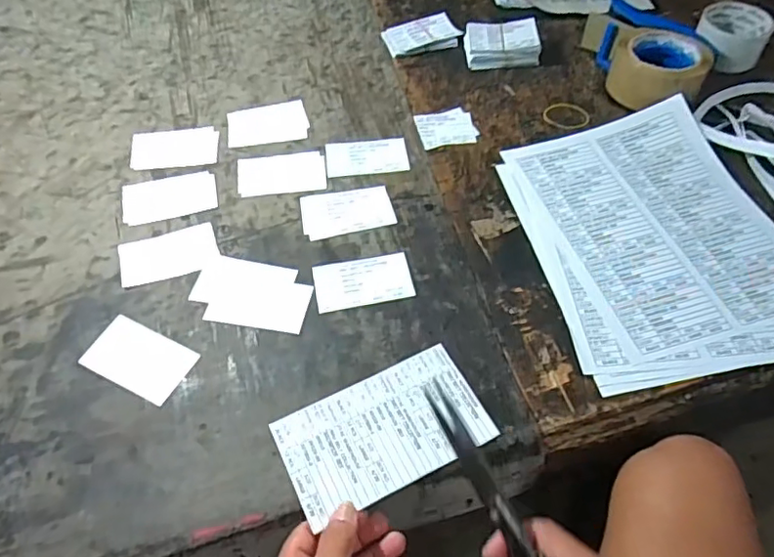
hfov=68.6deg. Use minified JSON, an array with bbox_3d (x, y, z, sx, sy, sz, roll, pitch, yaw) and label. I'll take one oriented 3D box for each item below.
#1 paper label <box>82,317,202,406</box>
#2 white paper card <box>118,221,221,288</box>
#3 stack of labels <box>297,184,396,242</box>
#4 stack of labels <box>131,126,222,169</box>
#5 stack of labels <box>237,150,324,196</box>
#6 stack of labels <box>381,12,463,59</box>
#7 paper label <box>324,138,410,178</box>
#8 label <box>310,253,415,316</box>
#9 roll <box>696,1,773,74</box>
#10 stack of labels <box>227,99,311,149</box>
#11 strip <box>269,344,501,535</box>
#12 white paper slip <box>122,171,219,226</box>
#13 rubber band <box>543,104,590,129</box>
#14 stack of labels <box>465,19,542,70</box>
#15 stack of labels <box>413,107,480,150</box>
[{"bbox_3d":[-0.212,0.068,0.486,0.090,0.004,0.053,22,57,16],"label":"paper label"},{"bbox_3d":[-0.211,-0.023,0.552,0.090,0.004,0.055,-16,55,-11],"label":"white paper card"},{"bbox_3d":[-0.041,-0.070,0.584,0.093,0.004,0.061,-10,54,-7],"label":"stack of labels"},{"bbox_3d":[-0.240,-0.149,0.641,0.094,0.004,0.063,-7,54,-5],"label":"stack of labels"},{"bbox_3d":[-0.115,-0.116,0.616,0.094,0.004,0.061,-7,54,-4],"label":"stack of labels"},{"bbox_3d":[0.048,-0.326,0.761,0.102,0.013,0.065,-15,55,-11],"label":"stack of labels"},{"bbox_3d":[-0.022,-0.136,0.631,0.090,0.004,0.055,-6,54,-4],"label":"paper label"},{"bbox_3d":[-0.023,0.002,0.529,0.089,0.004,0.054,-9,54,-6],"label":"label"},{"bbox_3d":[0.428,-0.301,0.714,0.092,0.047,0.111,21,56,15],"label":"roll"},{"bbox_3d":[-0.140,-0.182,0.666,0.092,0.004,0.067,-8,57,-4],"label":"stack of labels"},{"bbox_3d":[-0.002,0.117,0.439,0.152,0.005,0.089,-22,57,-15],"label":"strip"},{"bbox_3d":[-0.229,-0.087,0.595,0.095,0.004,0.059,-12,54,-8],"label":"white paper slip"},{"bbox_3d":[0.213,-0.193,0.675,0.055,0.004,0.043,-7,56,-9],"label":"rubber band"},{"bbox_3d":[0.147,-0.302,0.731,0.091,0.037,0.061,-1,54,0],"label":"stack of labels"},{"bbox_3d":[0.070,-0.176,0.663,0.066,0.005,0.059,-10,54,-7],"label":"stack of labels"}]

